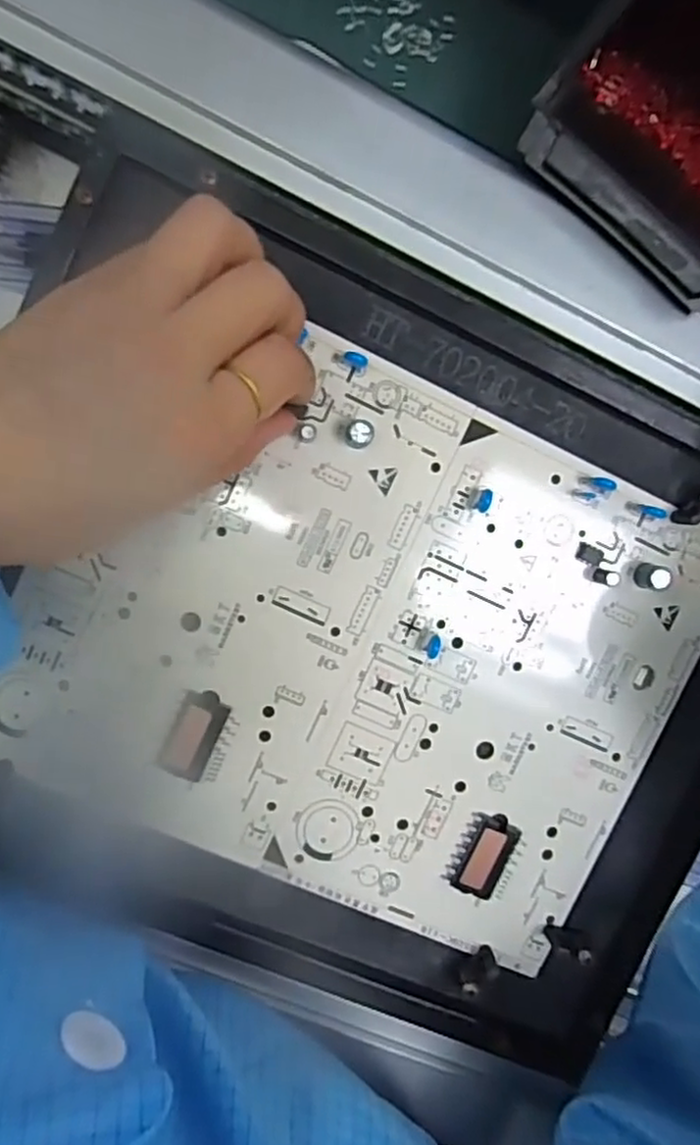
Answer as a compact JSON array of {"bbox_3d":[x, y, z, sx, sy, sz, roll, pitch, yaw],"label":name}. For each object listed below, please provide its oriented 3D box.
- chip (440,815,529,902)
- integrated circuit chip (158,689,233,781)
[{"bbox_3d":[0.057,0.120,0.295,0.028,0.005,0.035,22,96,-7],"label":"chip"},{"bbox_3d":[-0.062,0.064,0.277,0.019,0.006,0.034,23,96,-7],"label":"integrated circuit chip"}]

